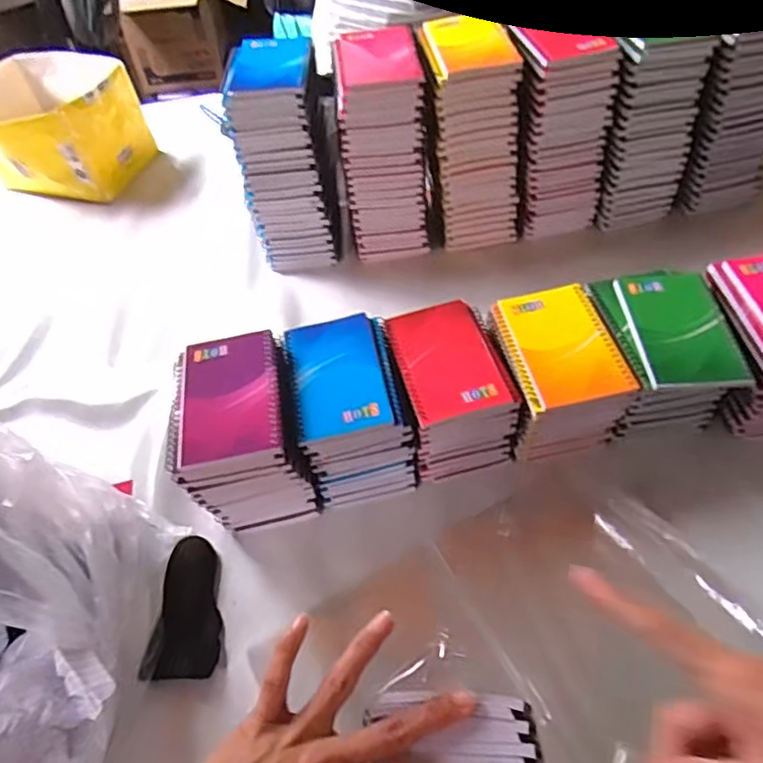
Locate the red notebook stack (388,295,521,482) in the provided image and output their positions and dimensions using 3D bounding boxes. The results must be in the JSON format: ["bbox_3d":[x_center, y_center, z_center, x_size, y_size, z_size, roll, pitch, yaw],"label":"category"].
[{"bbox_3d":[0.065,0.007,0.582,0.092,0.102,0.133,-15,53,-6],"label":"red notebook stack"}]

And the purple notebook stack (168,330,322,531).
[{"bbox_3d":[-0.126,0.049,0.556,0.099,0.133,0.136,-12,52,-4],"label":"purple notebook stack"}]

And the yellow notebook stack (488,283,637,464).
[{"bbox_3d":[0.166,-0.005,0.577,0.097,0.108,0.128,-12,52,-3],"label":"yellow notebook stack"}]

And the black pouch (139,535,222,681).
[{"bbox_3d":[-0.162,0.193,0.511,0.055,0.008,0.118,8,50,-8],"label":"black pouch"}]

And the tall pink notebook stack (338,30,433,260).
[{"bbox_3d":[0.002,-0.292,0.741,0.094,0.236,0.151,-7,52,0],"label":"tall pink notebook stack"}]

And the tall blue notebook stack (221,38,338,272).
[{"bbox_3d":[-0.116,-0.271,0.723,0.097,0.226,0.144,-5,52,2],"label":"tall blue notebook stack"}]

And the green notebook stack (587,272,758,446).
[{"bbox_3d":[0.265,-0.022,0.579,0.105,0.112,0.144,-7,52,0],"label":"green notebook stack"}]

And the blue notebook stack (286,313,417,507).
[{"bbox_3d":[-0.031,0.026,0.572,0.097,0.110,0.142,-13,53,-4],"label":"blue notebook stack"}]

